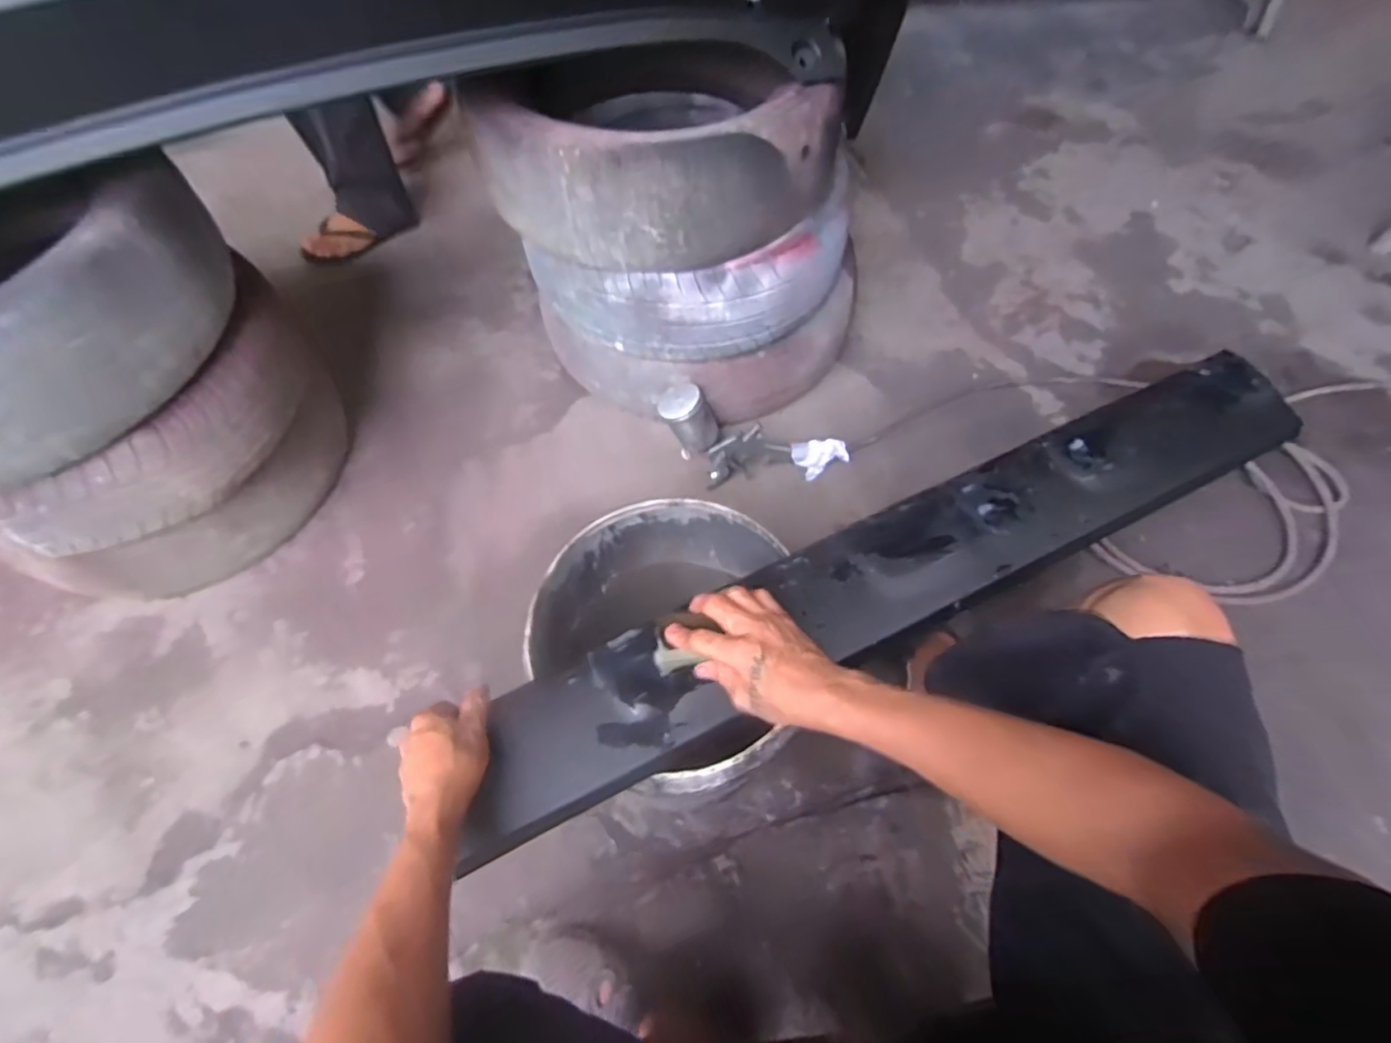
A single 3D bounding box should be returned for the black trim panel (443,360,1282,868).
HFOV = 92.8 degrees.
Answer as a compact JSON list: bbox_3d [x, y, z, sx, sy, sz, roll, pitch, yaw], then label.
[{"bbox_3d":[0.239,0.036,0.685,0.982,0.032,0.127,-24,66,-13],"label":"black trim panel"}]

